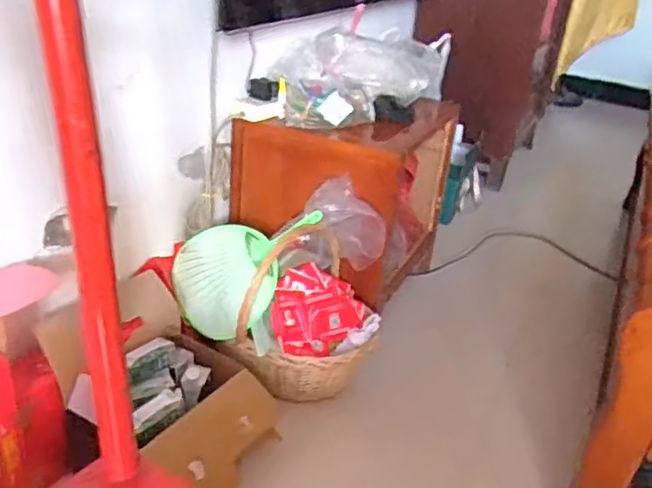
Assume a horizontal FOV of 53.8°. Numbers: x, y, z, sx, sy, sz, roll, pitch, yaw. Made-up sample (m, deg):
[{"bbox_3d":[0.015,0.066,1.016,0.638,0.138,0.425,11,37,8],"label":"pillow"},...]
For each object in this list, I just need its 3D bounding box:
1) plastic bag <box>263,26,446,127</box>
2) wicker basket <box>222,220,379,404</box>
[{"bbox_3d":[0.140,-0.447,1.641,0.228,0.159,0.685,21,30,28],"label":"plastic bag"},{"bbox_3d":[-0.033,0.116,1.345,0.300,0.232,0.305,8,27,6],"label":"wicker basket"}]

